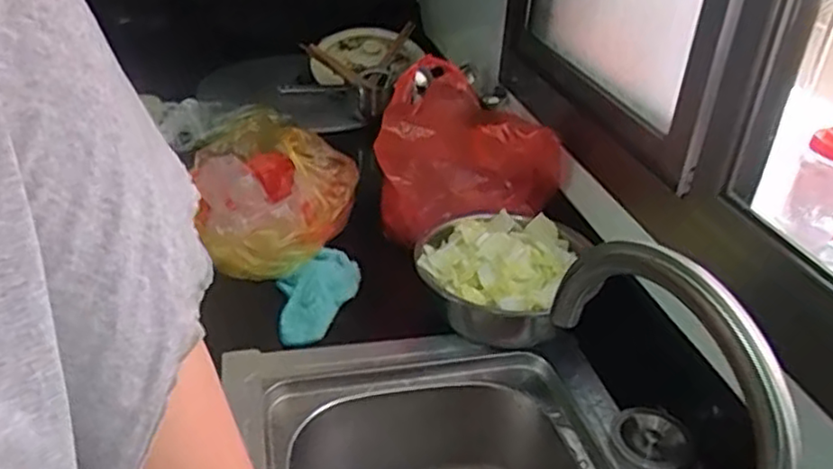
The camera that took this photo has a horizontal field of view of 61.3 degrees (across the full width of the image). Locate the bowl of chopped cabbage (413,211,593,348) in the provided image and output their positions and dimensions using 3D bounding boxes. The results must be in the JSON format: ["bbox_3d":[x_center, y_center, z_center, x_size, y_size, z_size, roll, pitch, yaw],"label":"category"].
[{"bbox_3d":[0.103,0.048,0.917,0.182,0.113,0.193,2,31,-1],"label":"bowl of chopped cabbage"}]

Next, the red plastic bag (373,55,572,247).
[{"bbox_3d":[0.066,-0.098,0.991,0.220,0.209,0.173,27,39,35],"label":"red plastic bag"}]

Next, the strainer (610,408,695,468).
[{"bbox_3d":[0.253,0.217,0.754,0.072,0.021,0.076,2,31,-1],"label":"strainer"}]

